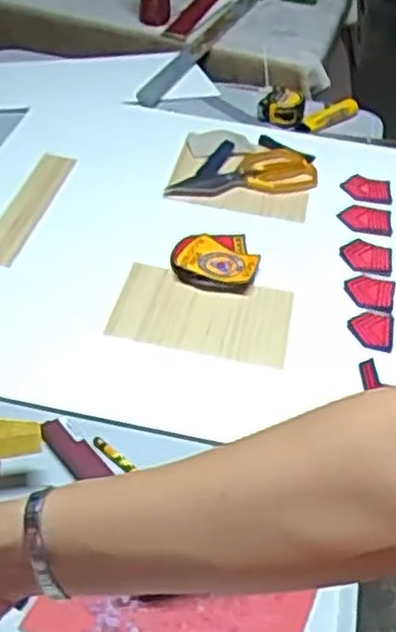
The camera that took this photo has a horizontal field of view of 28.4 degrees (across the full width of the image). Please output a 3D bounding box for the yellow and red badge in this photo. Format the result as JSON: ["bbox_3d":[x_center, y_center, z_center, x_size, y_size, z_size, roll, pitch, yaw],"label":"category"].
[{"bbox_3d":[0.020,-0.069,0.958,0.105,0.024,0.086,8,39,1],"label":"yellow and red badge"}]

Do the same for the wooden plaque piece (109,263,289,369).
[{"bbox_3d":[0.008,-0.005,0.894,0.195,0.016,0.135,12,37,1],"label":"wooden plaque piece"}]

